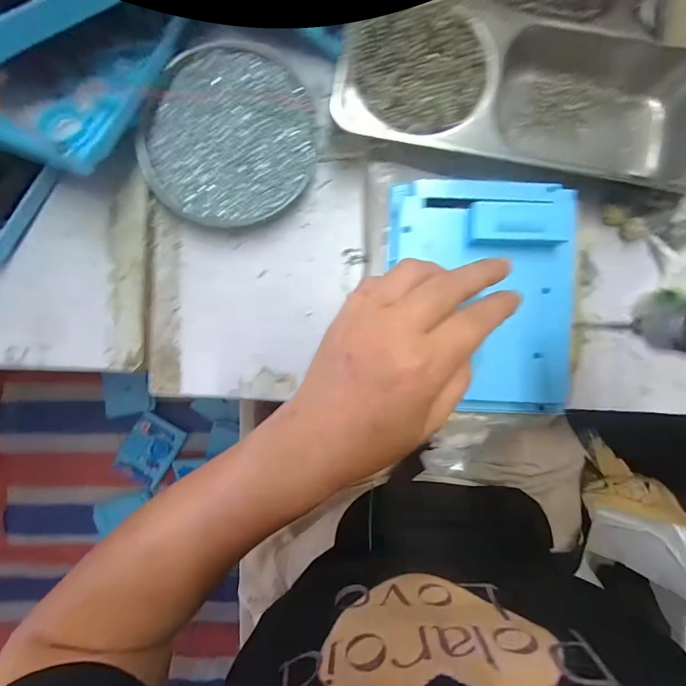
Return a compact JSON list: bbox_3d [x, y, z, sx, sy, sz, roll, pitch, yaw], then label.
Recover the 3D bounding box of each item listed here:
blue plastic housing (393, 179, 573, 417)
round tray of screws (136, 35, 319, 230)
[{"bbox_3d":[0.098,-0.031,0.249,0.130,0.028,0.155,1,97,1],"label":"blue plastic housing"},{"bbox_3d":[-0.087,-0.161,0.286,0.128,0.017,0.135,0,92,0],"label":"round tray of screws"}]

